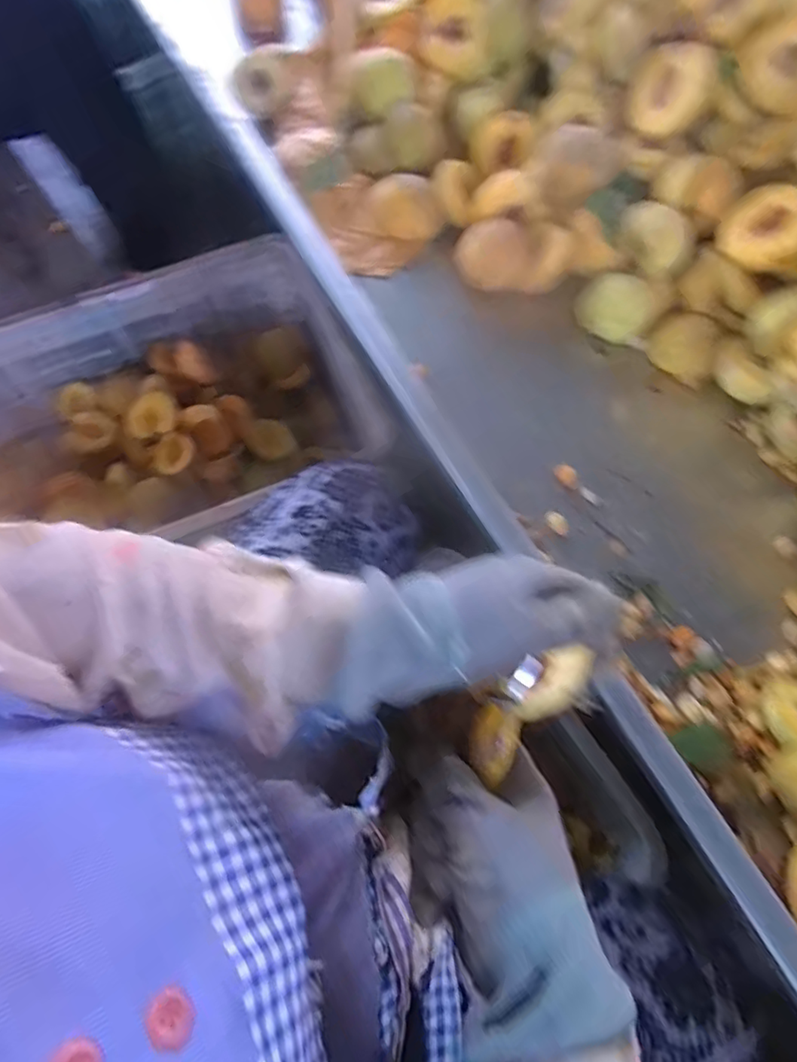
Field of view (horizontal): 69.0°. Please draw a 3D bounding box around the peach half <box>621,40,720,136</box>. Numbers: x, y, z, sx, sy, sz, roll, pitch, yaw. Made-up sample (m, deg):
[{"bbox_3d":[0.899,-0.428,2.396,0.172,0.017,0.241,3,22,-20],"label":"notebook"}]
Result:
[{"bbox_3d":[0.254,-0.401,0.531,0.035,0.069,0.072,-24,54,-38],"label":"peach half"}]

